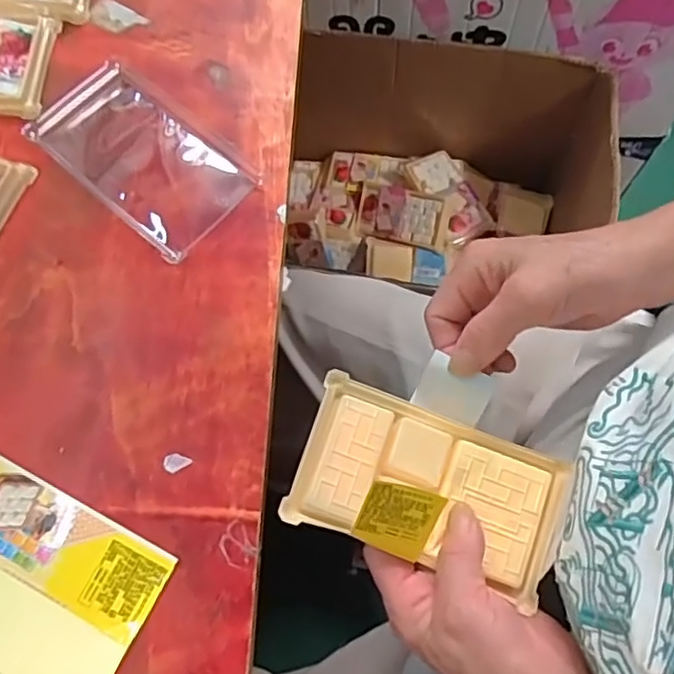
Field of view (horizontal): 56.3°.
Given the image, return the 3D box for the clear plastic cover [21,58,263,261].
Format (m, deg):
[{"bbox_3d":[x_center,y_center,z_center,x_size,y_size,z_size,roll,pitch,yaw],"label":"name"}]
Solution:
[{"bbox_3d":[-0.123,-0.115,0.392,0.141,0.012,0.079,39,76,12],"label":"clear plastic cover"}]

